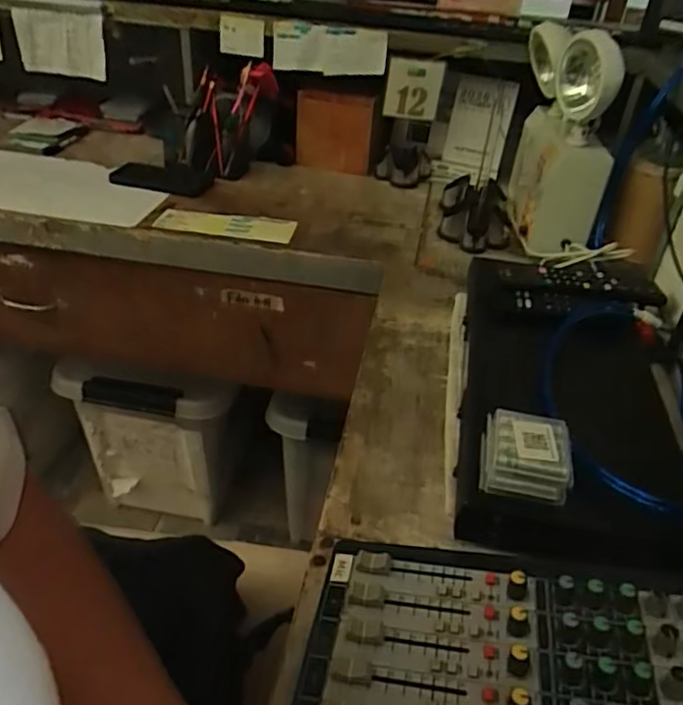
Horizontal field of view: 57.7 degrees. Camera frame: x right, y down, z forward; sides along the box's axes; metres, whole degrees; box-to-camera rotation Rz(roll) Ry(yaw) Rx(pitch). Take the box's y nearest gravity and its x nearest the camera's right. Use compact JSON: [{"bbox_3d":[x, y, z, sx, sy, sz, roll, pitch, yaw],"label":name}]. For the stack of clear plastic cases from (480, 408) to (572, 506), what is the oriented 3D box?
[{"bbox_3d":[0.140,0.077,0.474,0.065,0.034,0.061,10,35,10],"label":"stack of clear plastic cases"}]

